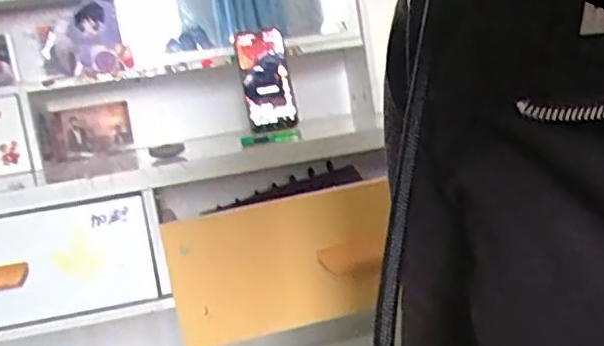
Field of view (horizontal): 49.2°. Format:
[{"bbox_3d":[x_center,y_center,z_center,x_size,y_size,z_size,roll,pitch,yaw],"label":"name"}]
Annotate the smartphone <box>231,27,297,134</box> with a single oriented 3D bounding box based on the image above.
[{"bbox_3d":[-0.056,-0.142,1.008,0.076,0.154,0.014,-11,-3,-17],"label":"smartphone"}]

